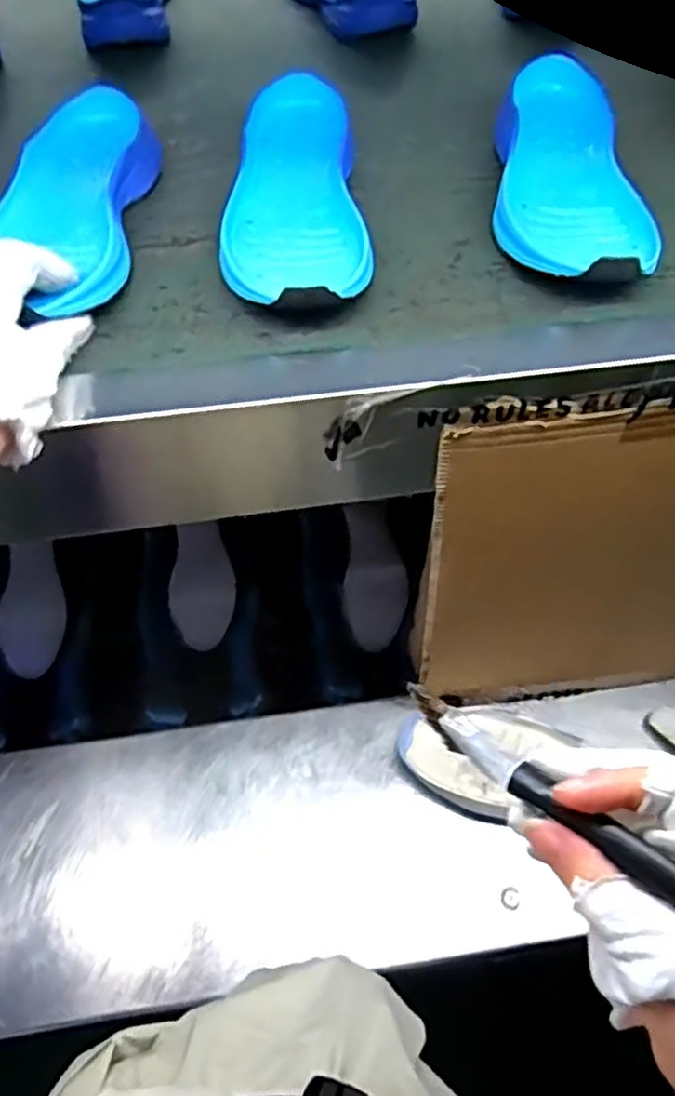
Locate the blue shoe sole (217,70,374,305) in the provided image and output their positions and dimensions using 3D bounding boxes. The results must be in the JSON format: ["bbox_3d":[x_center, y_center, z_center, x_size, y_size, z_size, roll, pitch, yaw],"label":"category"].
[{"bbox_3d":[-0.032,-0.235,0.494,0.092,0.047,0.231,-5,54,-2],"label":"blue shoe sole"}]

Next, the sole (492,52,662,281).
[{"bbox_3d":[0.155,-0.258,0.508,0.092,0.043,0.254,3,54,3],"label":"sole"}]

